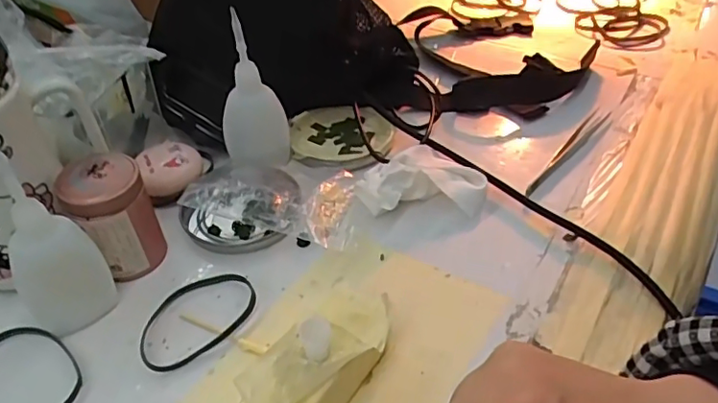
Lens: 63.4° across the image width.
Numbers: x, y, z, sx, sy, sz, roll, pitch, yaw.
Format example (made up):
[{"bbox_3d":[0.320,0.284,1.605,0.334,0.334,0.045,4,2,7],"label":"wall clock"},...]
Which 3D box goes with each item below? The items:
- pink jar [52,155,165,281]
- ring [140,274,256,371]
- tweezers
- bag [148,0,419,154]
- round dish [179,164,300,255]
[{"bbox_3d":[-0.144,0.010,0.342,0.040,0.065,0.041,-1,42,1],"label":"pink jar"},{"bbox_3d":[-0.091,0.063,0.327,0.070,0.006,0.048,-29,49,-27],"label":"ring"},{"bbox_3d":[0.153,-0.039,0.426,0.014,0.009,0.124,29,51,30],"label":"tweezers"},{"bbox_3d":[-0.077,-0.144,0.468,0.189,0.113,0.177,-24,47,-23],"label":"bag"},{"bbox_3d":[-0.075,-0.003,0.384,0.074,0.020,0.075,-1,42,1],"label":"round dish"}]

